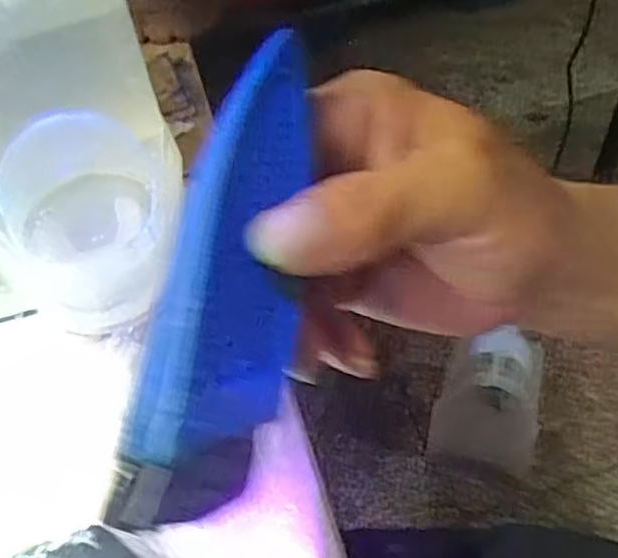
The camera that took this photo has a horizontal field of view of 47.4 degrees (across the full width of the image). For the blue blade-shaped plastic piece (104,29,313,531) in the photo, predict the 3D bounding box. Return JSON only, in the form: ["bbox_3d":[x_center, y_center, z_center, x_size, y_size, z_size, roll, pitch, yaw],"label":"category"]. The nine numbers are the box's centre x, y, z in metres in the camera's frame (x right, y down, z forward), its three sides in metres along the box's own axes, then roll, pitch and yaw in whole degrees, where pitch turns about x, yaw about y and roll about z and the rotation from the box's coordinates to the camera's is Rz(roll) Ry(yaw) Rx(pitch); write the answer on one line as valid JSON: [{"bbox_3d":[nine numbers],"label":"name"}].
[{"bbox_3d":[-0.018,-0.009,0.184,0.028,0.022,0.129,6,69,9],"label":"blue blade-shaped plastic piece"}]

